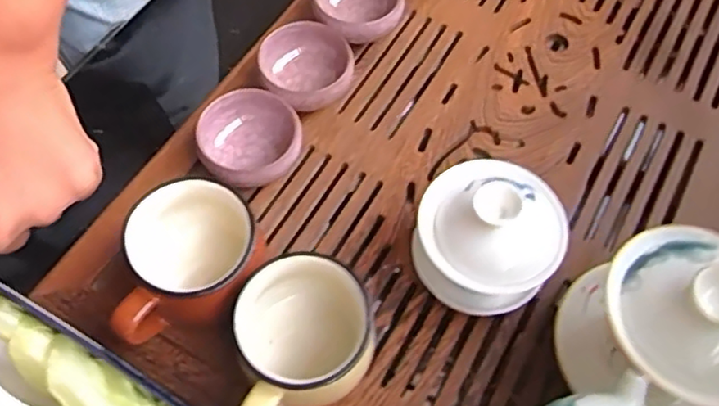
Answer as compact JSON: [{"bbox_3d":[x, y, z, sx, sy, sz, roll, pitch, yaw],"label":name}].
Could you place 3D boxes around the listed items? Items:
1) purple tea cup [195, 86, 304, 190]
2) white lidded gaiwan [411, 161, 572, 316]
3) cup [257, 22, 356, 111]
[{"bbox_3d":[-0.070,-0.039,0.403,0.060,0.031,0.065,2,61,-3],"label":"purple tea cup"},{"bbox_3d":[0.073,0.020,0.359,0.080,0.072,0.074,2,61,-3],"label":"white lidded gaiwan"},{"bbox_3d":[-0.037,-0.087,0.431,0.064,0.036,0.073,-10,62,-9],"label":"cup"}]

